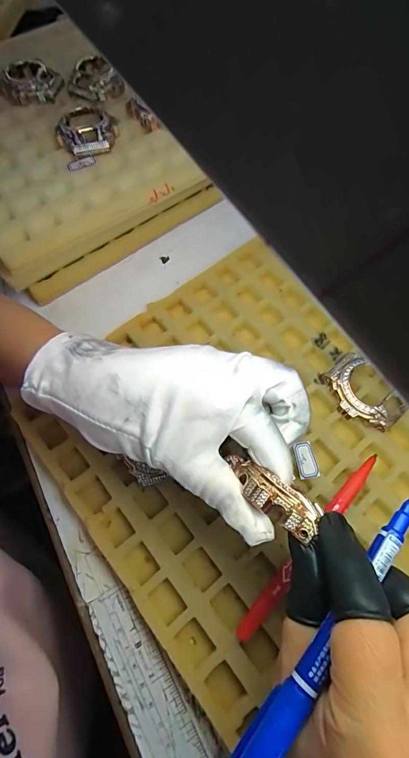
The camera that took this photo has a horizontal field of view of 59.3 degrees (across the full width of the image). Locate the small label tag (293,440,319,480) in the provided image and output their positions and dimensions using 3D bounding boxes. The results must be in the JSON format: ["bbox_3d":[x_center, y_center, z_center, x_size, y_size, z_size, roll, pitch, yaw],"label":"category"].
[{"bbox_3d":[0.067,0.054,0.237,0.014,0.004,0.023,-8,77,-13],"label":"small label tag"}]

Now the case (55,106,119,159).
[{"bbox_3d":[-0.098,-0.207,0.299,0.046,0.018,0.049,-39,71,-17],"label":"case"}]

